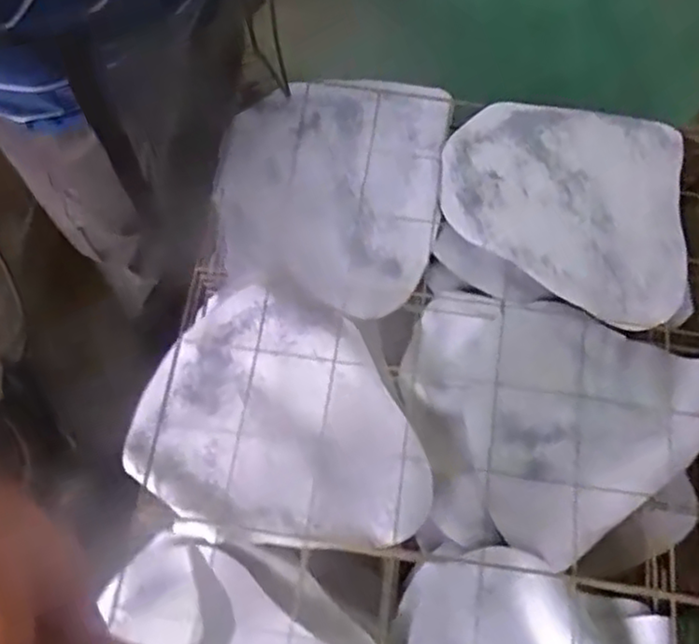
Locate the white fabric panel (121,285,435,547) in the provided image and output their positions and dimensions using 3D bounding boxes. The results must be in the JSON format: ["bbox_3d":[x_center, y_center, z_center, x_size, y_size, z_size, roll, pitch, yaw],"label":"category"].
[{"bbox_3d":[-0.068,0.119,0.815,0.339,0.029,0.276,21,67,8],"label":"white fabric panel"}]

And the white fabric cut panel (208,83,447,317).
[{"bbox_3d":[-0.027,-0.179,0.943,0.289,0.051,0.345,8,69,1],"label":"white fabric cut panel"}]

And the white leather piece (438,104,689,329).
[{"bbox_3d":[0.276,-0.151,0.903,0.315,0.038,0.304,8,69,0],"label":"white leather piece"}]

